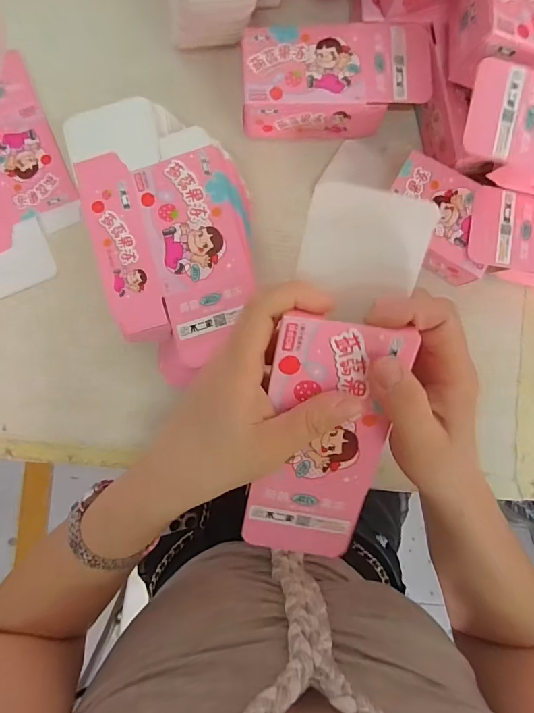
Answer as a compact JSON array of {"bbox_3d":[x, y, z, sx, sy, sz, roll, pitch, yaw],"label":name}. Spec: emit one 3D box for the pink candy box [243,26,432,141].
[{"bbox_3d":[0.060,-0.246,0.373,0.164,0.037,0.082,-1,88,-1],"label":"pink candy box"}]

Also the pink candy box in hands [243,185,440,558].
[{"bbox_3d":[0.038,0.022,0.232,0.072,0.043,0.221,9,102,-1],"label":"pink candy box in hands"}]

